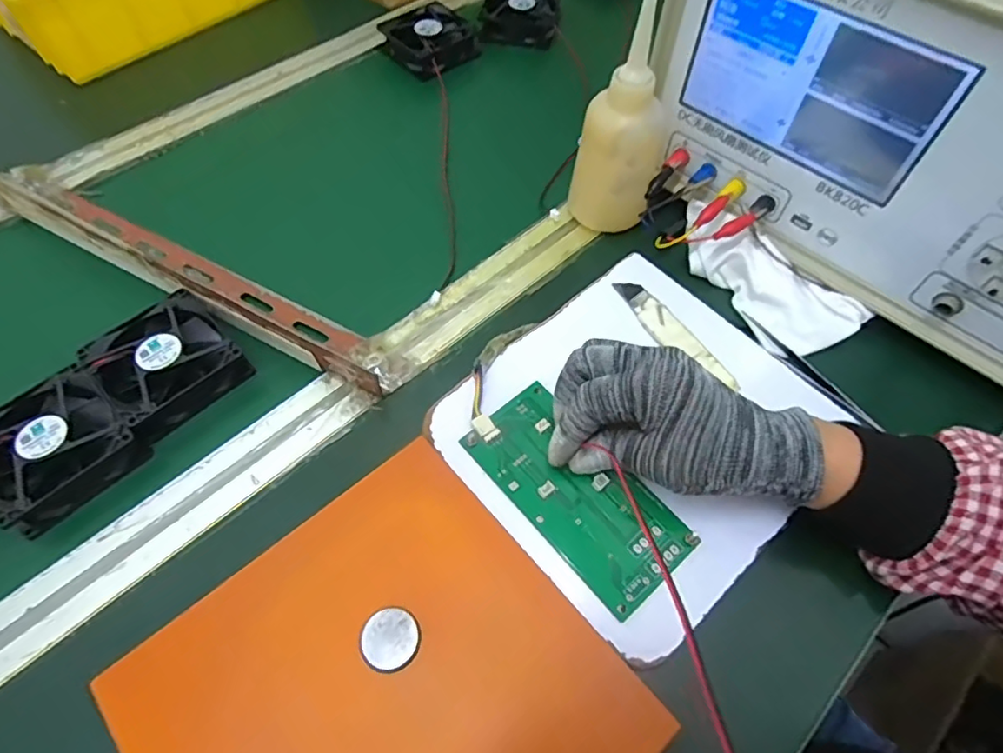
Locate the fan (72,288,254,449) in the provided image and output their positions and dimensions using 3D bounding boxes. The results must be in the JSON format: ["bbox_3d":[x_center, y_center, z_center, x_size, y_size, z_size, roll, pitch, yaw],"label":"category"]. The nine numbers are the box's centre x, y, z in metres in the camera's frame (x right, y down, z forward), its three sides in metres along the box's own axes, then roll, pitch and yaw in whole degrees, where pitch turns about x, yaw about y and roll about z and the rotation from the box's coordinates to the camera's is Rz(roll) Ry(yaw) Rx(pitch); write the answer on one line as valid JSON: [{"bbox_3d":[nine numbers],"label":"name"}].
[{"bbox_3d":[-0.225,-0.011,0.384,0.079,0.023,0.082,-40,66,-21],"label":"fan"}]

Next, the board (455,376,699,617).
[{"bbox_3d":[0.042,0.065,0.330,0.064,0.007,0.135,-39,68,-21],"label":"board"}]

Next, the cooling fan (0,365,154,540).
[{"bbox_3d":[-0.276,0.042,0.351,0.079,0.023,0.078,39,66,21],"label":"cooling fan"}]

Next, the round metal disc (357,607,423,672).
[{"bbox_3d":[-0.055,0.131,0.285,0.029,0.004,0.029,0,59,0],"label":"round metal disc"}]

